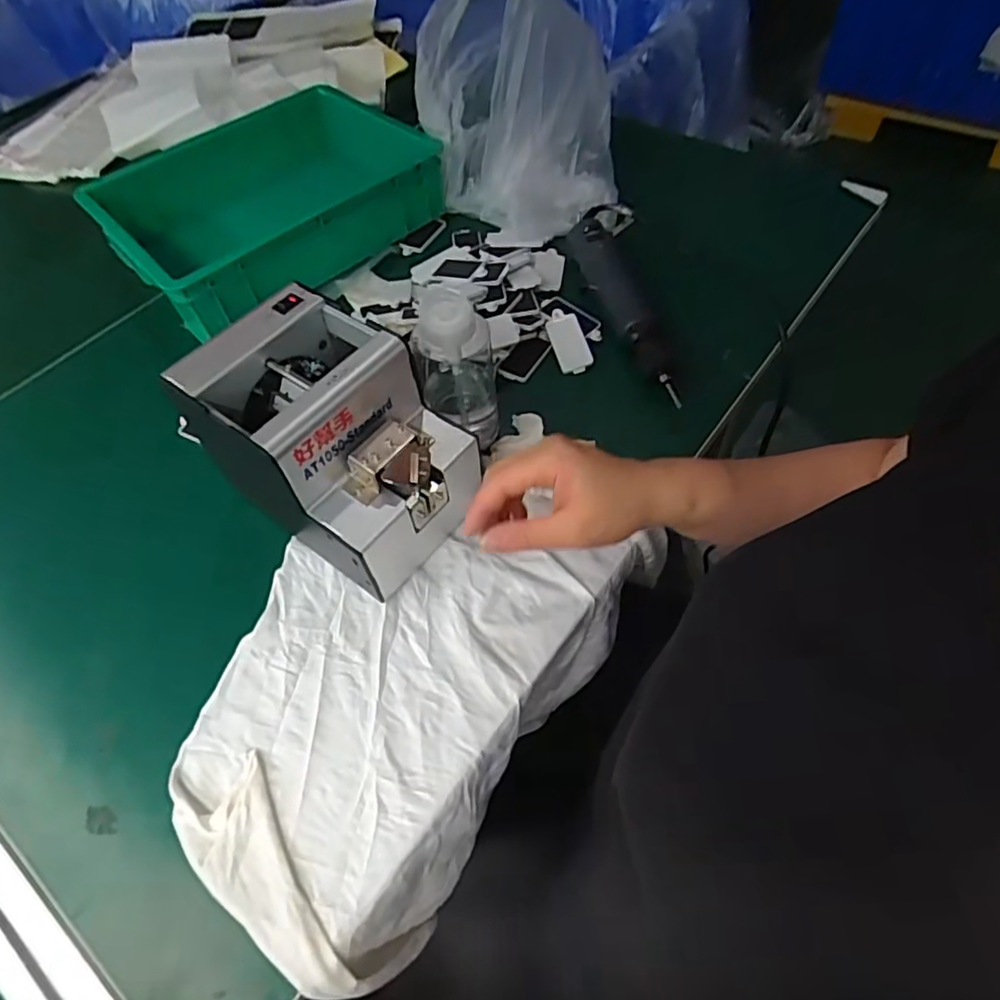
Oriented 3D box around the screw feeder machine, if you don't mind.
[{"bbox_3d":[-0.118,-0.041,0.480,0.186,0.144,0.125,31,63,22],"label":"screw feeder machine"}]

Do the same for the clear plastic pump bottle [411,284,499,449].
[{"bbox_3d":[-0.035,-0.109,0.522,0.061,0.132,0.061,-8,56,-2],"label":"clear plastic pump bottle"}]

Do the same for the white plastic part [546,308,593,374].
[{"bbox_3d":[0.069,-0.158,0.628,0.032,0.010,0.070,-15,73,-7],"label":"white plastic part"}]

